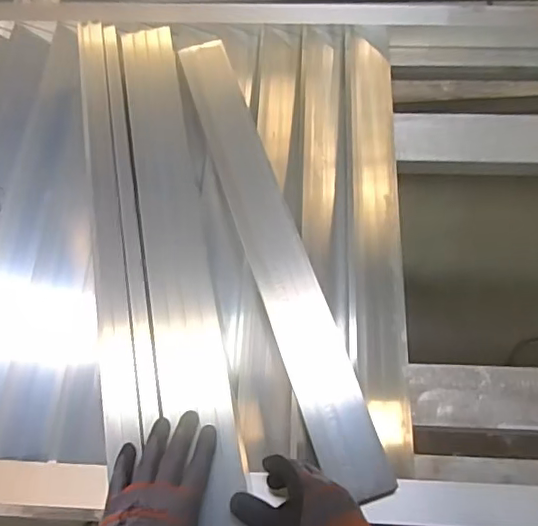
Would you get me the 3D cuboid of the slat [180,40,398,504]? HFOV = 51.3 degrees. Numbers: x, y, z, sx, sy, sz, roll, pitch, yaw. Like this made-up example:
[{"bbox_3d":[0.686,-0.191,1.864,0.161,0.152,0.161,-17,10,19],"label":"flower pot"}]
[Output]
[{"bbox_3d":[0.003,-0.040,0.810,0.084,0.030,0.731,-17,65,-6],"label":"slat"}]

